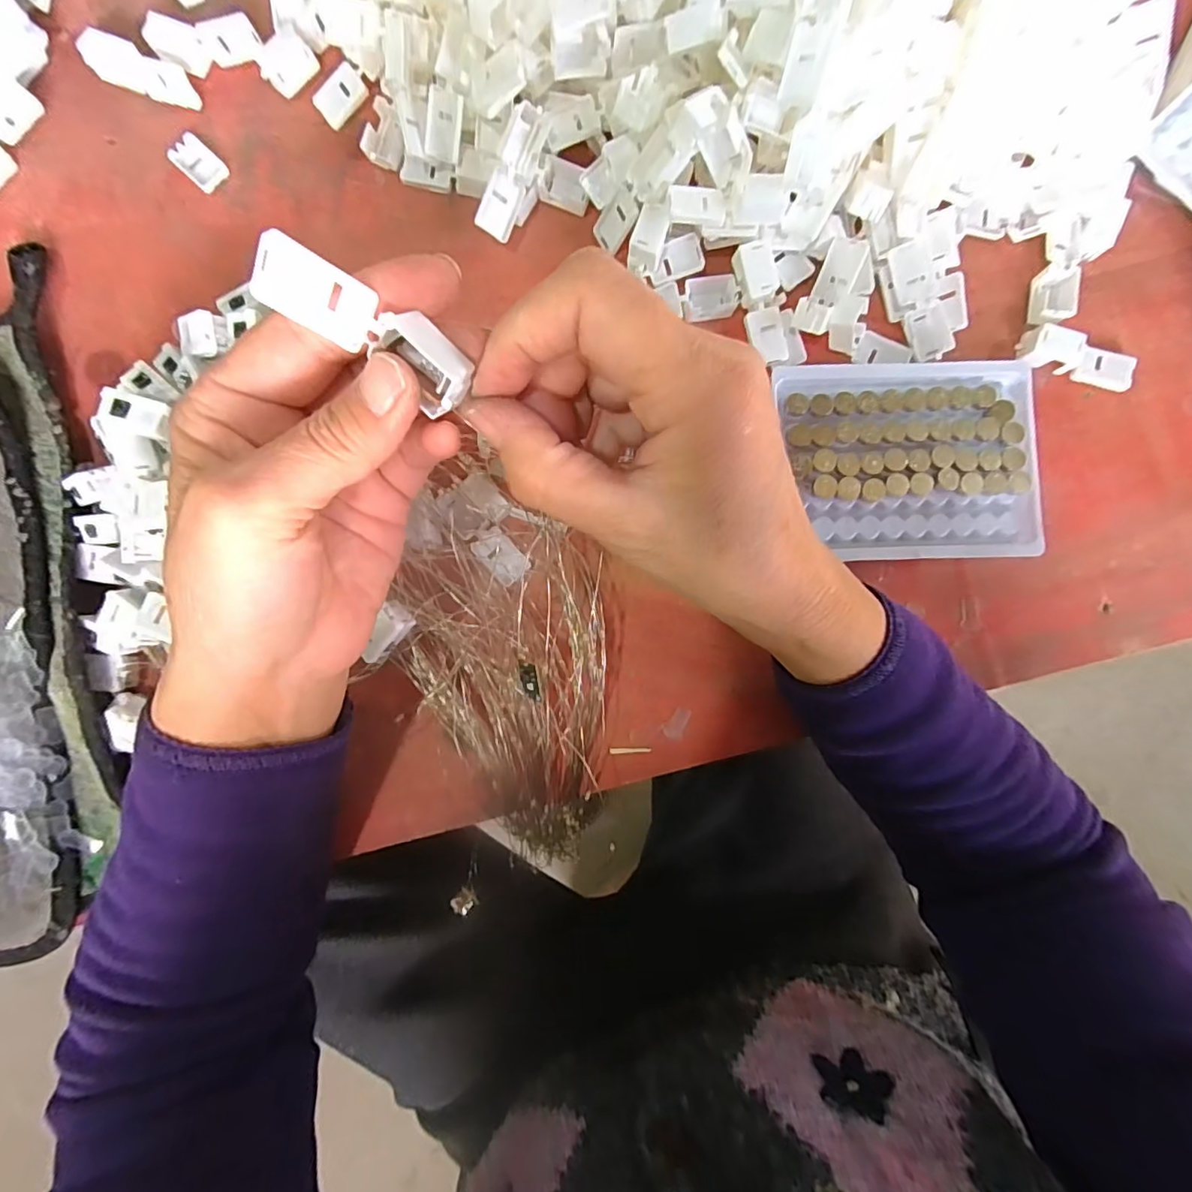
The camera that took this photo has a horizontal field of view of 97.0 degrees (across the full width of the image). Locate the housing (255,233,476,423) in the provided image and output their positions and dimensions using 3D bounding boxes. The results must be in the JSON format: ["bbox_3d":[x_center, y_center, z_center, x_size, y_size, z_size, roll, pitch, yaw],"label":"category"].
[{"bbox_3d":[-0.059,-0.070,0.137,0.054,0.014,0.019,29,87,-13],"label":"housing"}]

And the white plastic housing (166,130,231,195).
[{"bbox_3d":[-0.205,-0.223,0.271,0.028,0.004,0.018,40,87,2],"label":"white plastic housing"}]

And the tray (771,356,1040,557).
[{"bbox_3d":[0.155,-0.069,0.263,0.122,0.010,0.098,-1,87,-1],"label":"tray"}]

